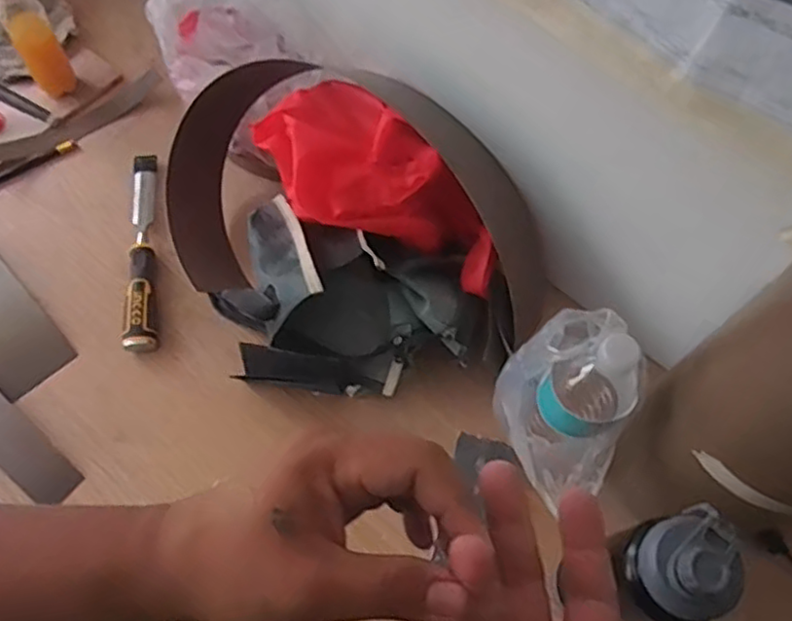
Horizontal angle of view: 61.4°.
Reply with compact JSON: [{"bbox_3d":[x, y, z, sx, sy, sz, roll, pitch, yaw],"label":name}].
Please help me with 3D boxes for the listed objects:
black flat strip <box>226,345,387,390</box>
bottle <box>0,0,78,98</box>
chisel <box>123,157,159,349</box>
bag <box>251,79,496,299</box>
[{"bbox_3d":[-0.092,0.065,0.720,0.150,0.037,0.008,9,23,-1],"label":"black flat strip"},{"bbox_3d":[-0.451,-0.343,0.827,0.051,0.168,0.042,-30,71,-16],"label":"bottle"},{"bbox_3d":[-0.304,-0.082,0.807,0.034,0.026,0.273,-5,66,-5],"label":"chisel"},{"bbox_3d":[-0.018,-0.124,0.717,0.282,0.137,0.132,34,67,-11],"label":"bag"}]

